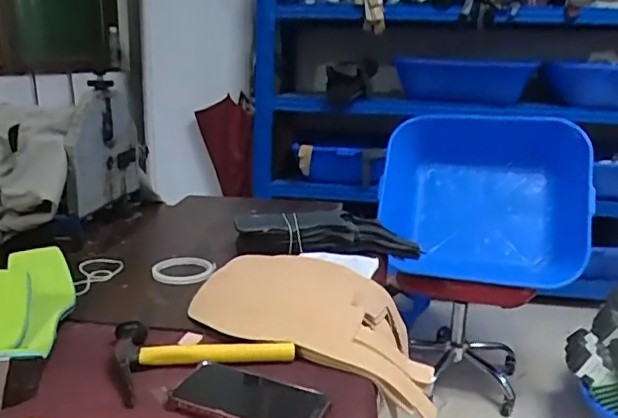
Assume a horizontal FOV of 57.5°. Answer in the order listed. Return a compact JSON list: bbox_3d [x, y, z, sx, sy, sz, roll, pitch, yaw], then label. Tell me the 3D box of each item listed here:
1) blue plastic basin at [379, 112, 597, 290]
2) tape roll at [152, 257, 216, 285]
[{"bbox_3d":[0.545,-0.057,1.754,0.604,0.582,0.160,1,-22,15],"label":"blue plastic basin"},{"bbox_3d":[-0.193,0.093,0.873,0.090,0.010,0.090,2,16,-1],"label":"tape roll"}]

